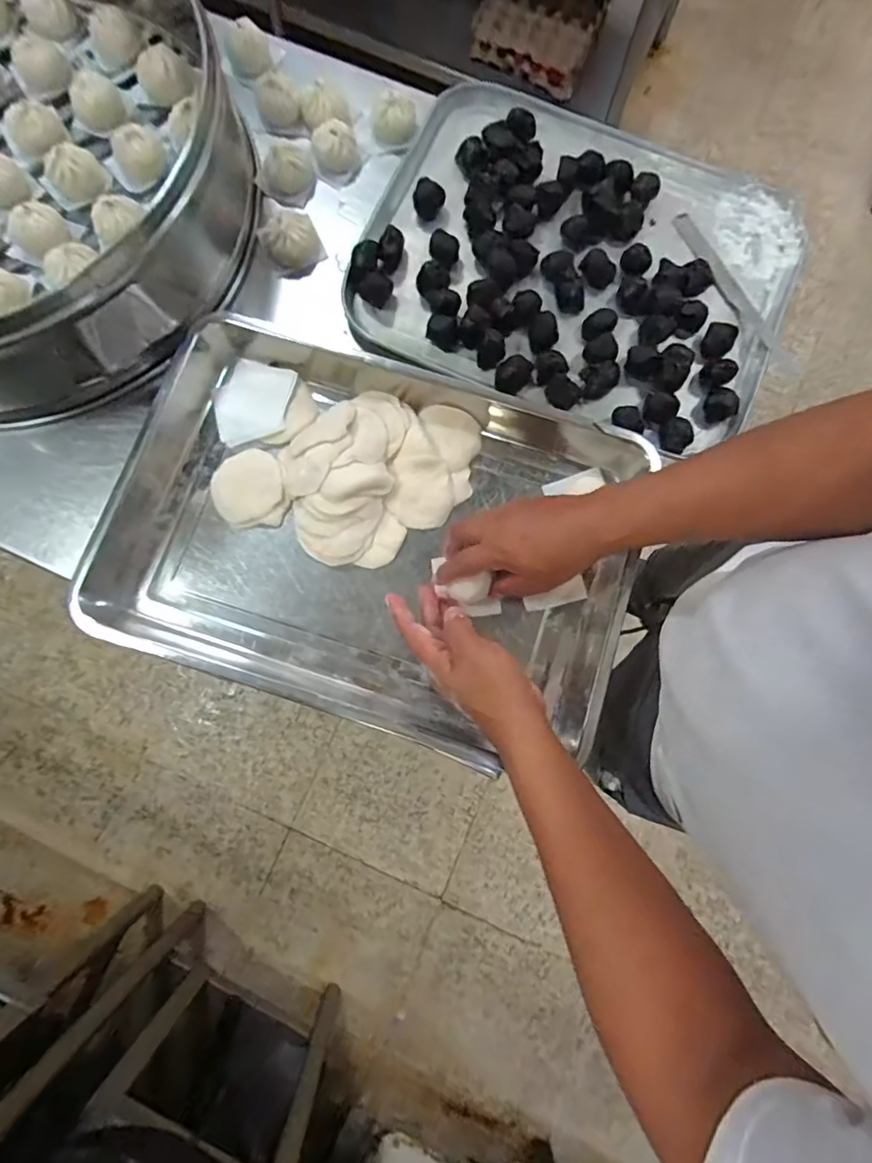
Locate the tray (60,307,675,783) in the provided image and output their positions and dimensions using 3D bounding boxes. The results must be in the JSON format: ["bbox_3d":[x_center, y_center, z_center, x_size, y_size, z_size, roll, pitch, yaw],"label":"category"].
[{"bbox_3d":[-0.067,-0.047,0.521,0.513,0.068,0.340,19,79,4],"label":"tray"}]

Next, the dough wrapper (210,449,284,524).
[{"bbox_3d":[-0.195,-0.099,0.539,0.074,0.009,0.076,0,70,0],"label":"dough wrapper"}]

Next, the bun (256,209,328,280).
[{"bbox_3d":[-0.163,-0.382,0.585,0.064,0.045,0.060,-28,79,-5],"label":"bun"}]

